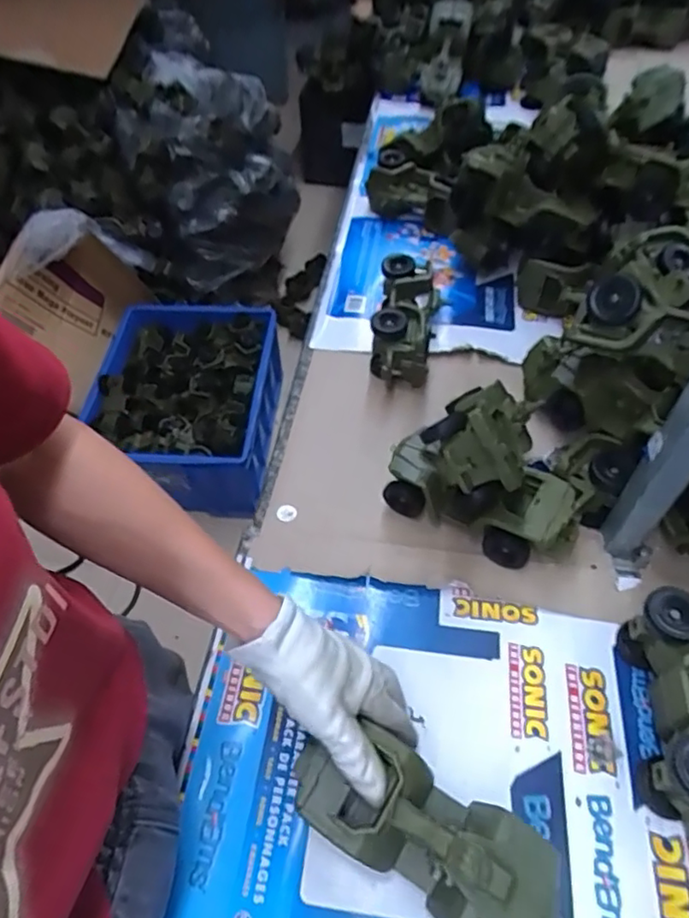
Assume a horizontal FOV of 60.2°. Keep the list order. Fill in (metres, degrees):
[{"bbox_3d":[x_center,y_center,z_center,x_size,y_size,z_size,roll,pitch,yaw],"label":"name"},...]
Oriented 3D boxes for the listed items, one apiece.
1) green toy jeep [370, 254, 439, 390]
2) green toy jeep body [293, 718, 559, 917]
[{"bbox_3d":[0.078,-0.171,0.750,0.080,0.079,0.167,7,53,7],"label":"green toy jeep"},{"bbox_3d":[0.054,0.257,0.407,0.174,0.059,0.081,20,55,20],"label":"green toy jeep body"}]

